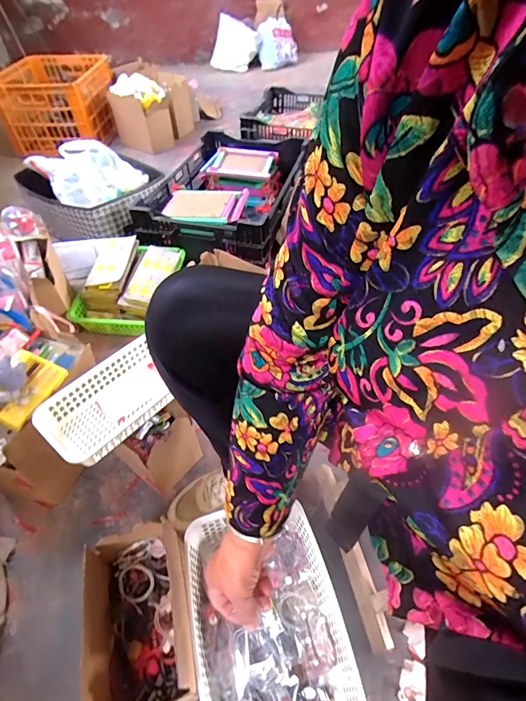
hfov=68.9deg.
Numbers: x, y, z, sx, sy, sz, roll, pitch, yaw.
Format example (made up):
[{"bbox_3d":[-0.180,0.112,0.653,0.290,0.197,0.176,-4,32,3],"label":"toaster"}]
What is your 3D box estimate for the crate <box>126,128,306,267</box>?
[{"bbox_3d":[-0.111,-0.521,1.284,0.416,0.145,0.616,13,49,12],"label":"crate"}]

